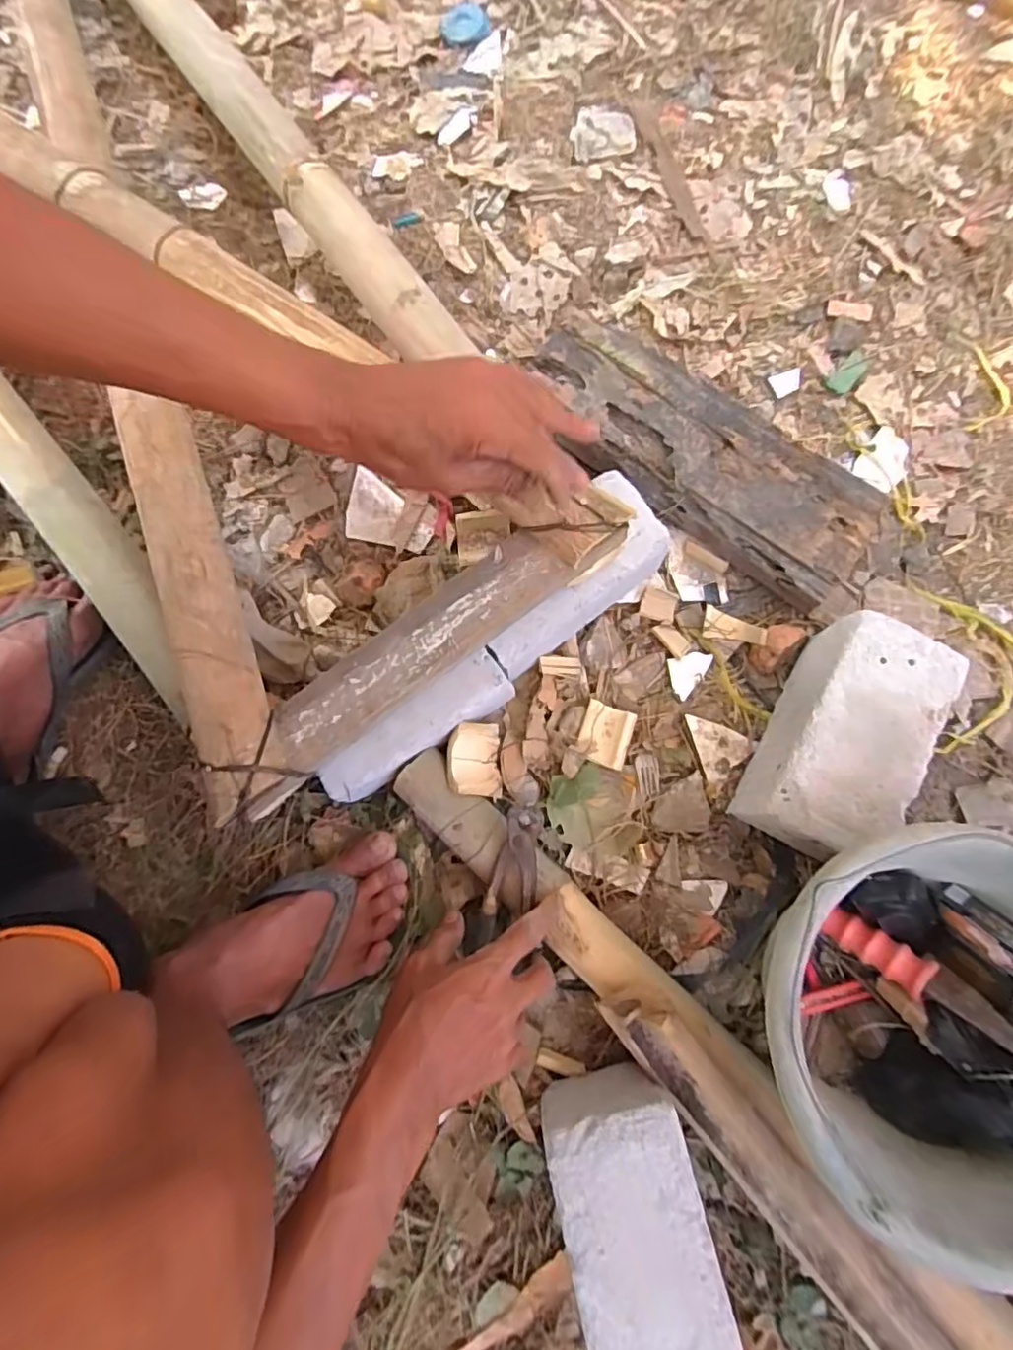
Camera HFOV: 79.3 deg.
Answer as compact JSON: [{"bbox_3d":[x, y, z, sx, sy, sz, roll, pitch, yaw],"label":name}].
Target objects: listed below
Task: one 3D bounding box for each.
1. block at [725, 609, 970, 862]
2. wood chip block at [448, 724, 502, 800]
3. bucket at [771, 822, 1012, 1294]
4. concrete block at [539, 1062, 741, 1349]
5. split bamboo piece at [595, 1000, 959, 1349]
[{"bbox_3d":[0.287,0.058,0.543,0.109,0.102,0.206,31,82,5],"label":"block"},{"bbox_3d":[-0.028,0.078,0.560,0.017,0.058,0.065,-29,66,39],"label":"wood chip block"},{"bbox_3d":[0.285,0.247,0.457,0.220,0.181,0.238,0,81,0],"label":"bucket"},{"bbox_3d":[0.103,0.444,0.442,0.097,0.103,0.258,-14,81,-2],"label":"concrete block"},{"bbox_3d":[0.252,0.435,0.434,0.051,0.061,0.489,-39,83,-6],"label":"split bamboo piece"}]

